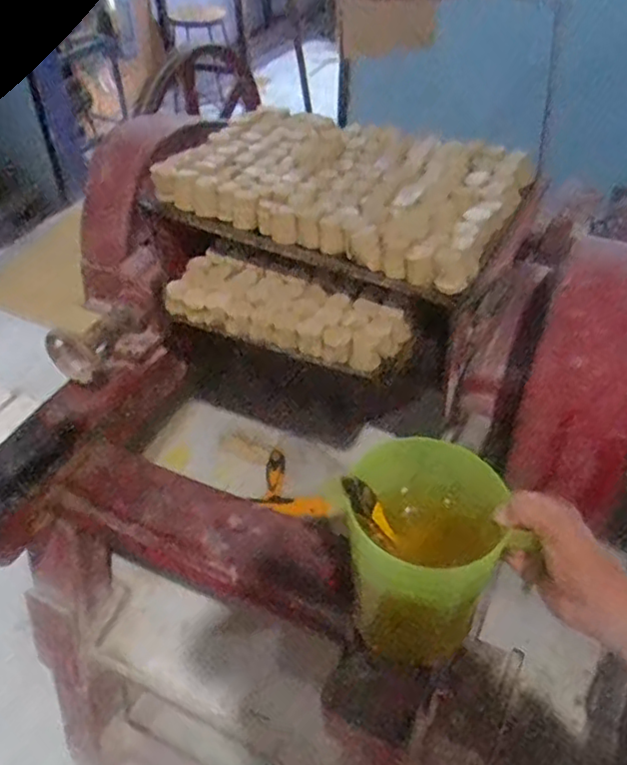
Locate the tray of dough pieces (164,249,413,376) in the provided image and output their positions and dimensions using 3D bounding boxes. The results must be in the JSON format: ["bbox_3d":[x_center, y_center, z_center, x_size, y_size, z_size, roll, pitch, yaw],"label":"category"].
[{"bbox_3d":[-0.033,-0.094,0.817,0.303,0.057,0.106,19,45,19],"label":"tray of dough pieces"}]

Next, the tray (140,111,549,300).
[{"bbox_3d":[0.042,-0.274,0.892,0.471,0.056,0.320,21,46,21],"label":"tray"}]

